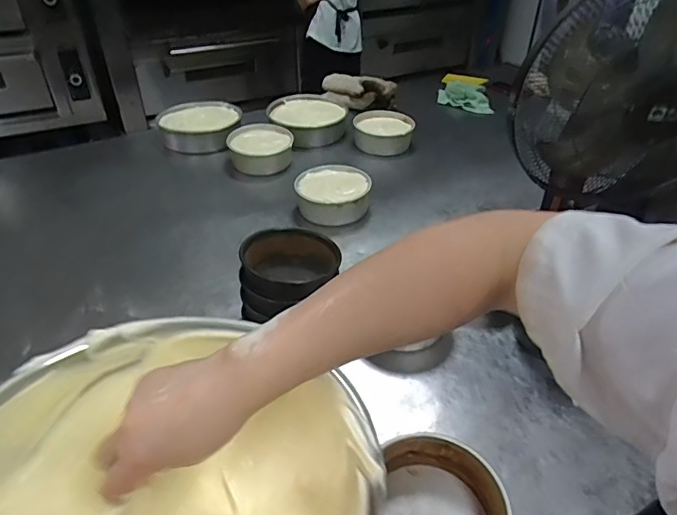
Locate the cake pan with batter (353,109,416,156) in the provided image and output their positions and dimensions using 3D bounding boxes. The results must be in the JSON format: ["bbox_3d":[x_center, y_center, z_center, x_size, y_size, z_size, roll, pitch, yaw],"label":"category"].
[{"bbox_3d":[0.144,-0.406,1.548,0.190,0.065,0.182,4,38,5],"label":"cake pan with batter"}]

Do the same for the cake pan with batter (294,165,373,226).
[{"bbox_3d":[-0.015,-0.158,1.241,0.188,0.069,0.181,4,38,5],"label":"cake pan with batter"}]

